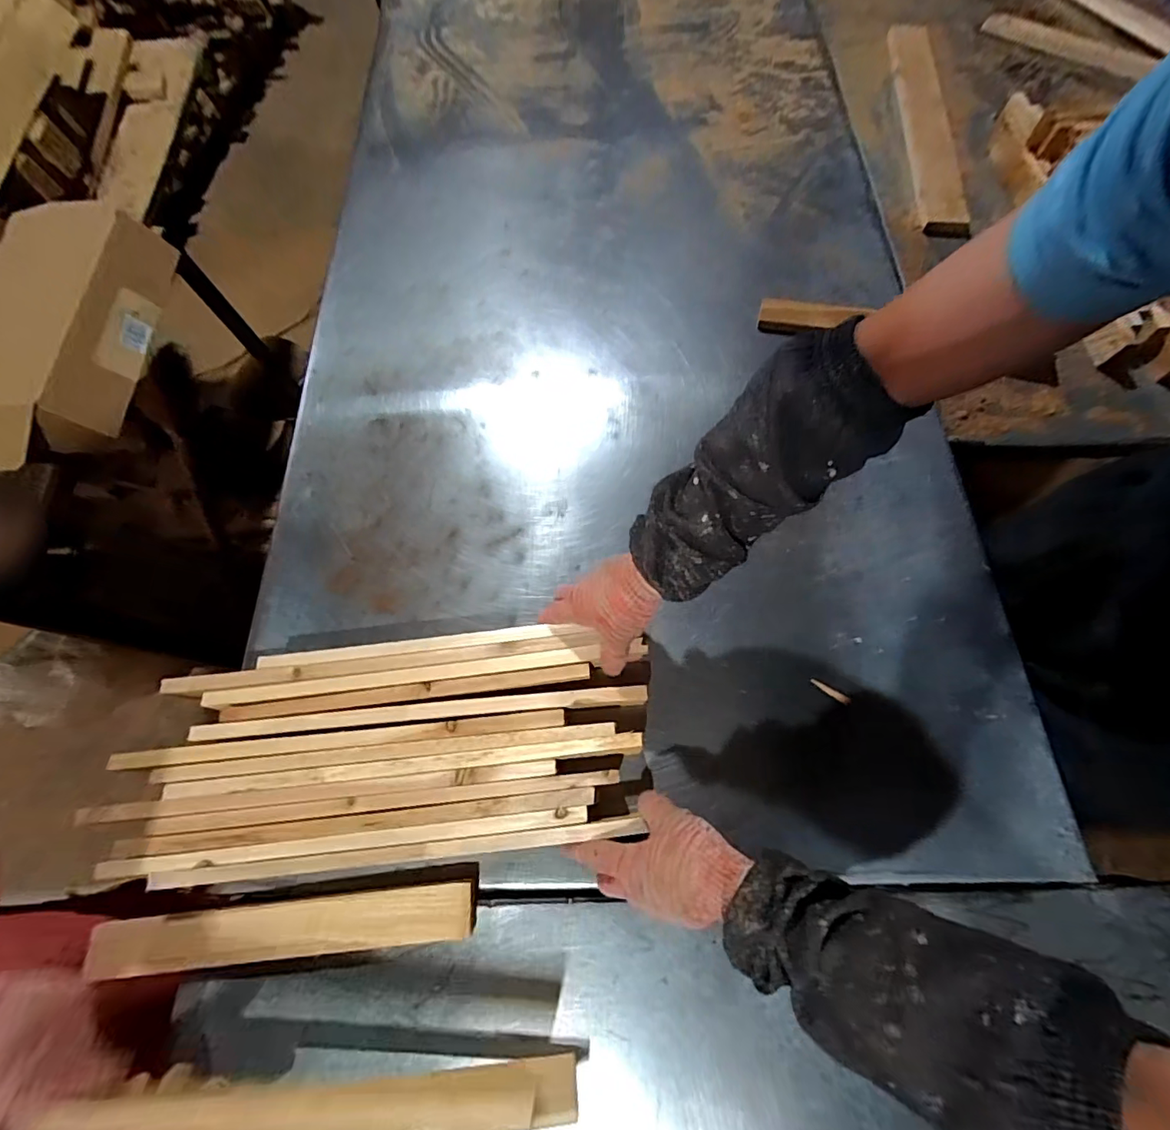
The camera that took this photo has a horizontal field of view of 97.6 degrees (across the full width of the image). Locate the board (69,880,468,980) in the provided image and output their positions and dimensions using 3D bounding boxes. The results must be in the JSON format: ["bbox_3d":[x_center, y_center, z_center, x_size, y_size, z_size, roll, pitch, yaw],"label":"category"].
[{"bbox_3d":[-0.302,0.362,0.511,0.378,0.024,0.049,-6,69,0],"label":"board"}]

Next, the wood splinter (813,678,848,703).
[{"bbox_3d":[0.277,0.142,0.578,0.043,0.004,0.009,29,73,13],"label":"wood splinter"}]

